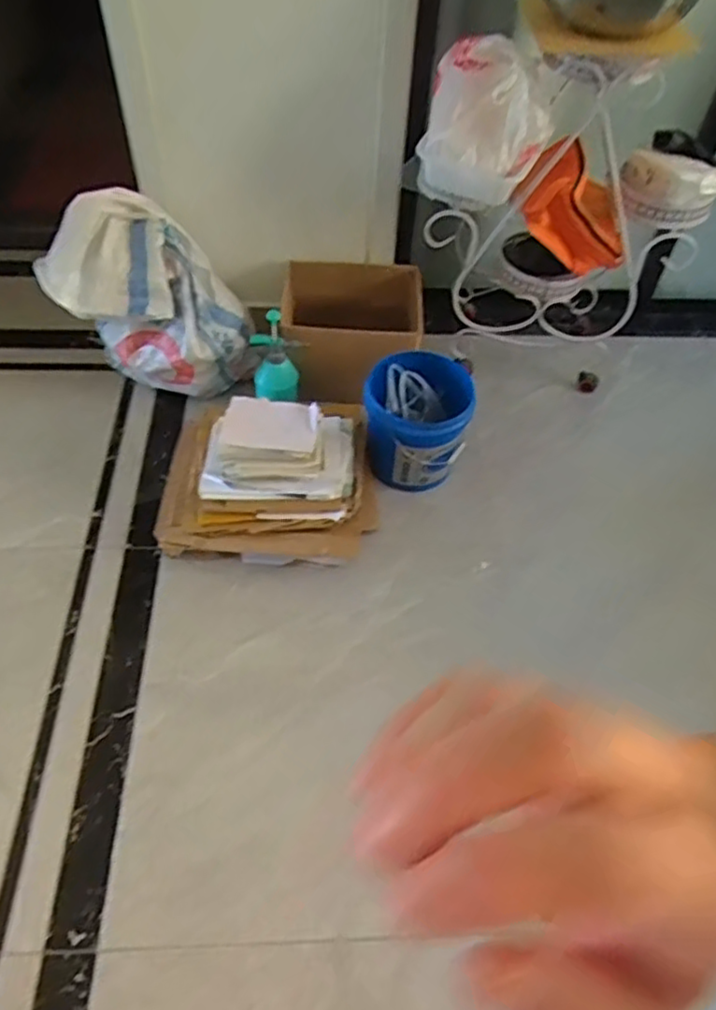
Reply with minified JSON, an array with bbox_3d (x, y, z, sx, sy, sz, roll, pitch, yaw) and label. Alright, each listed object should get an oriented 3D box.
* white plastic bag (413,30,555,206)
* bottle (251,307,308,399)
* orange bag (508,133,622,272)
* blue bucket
[{"bbox_3d":[0.287,-0.843,1.536,0.281,0.303,0.200,7,53,0],"label":"white plastic bag"},{"bbox_3d":[-0.203,-0.370,1.741,0.125,0.244,0.110,-10,55,-12],"label":"bottle"},{"bbox_3d":[0.524,-0.726,1.694,0.290,0.241,0.182,10,53,2],"label":"orange bag"},{"bbox_3d":[0.139,-0.201,1.717,0.245,0.269,0.246,1,52,-2],"label":"blue bucket"}]

